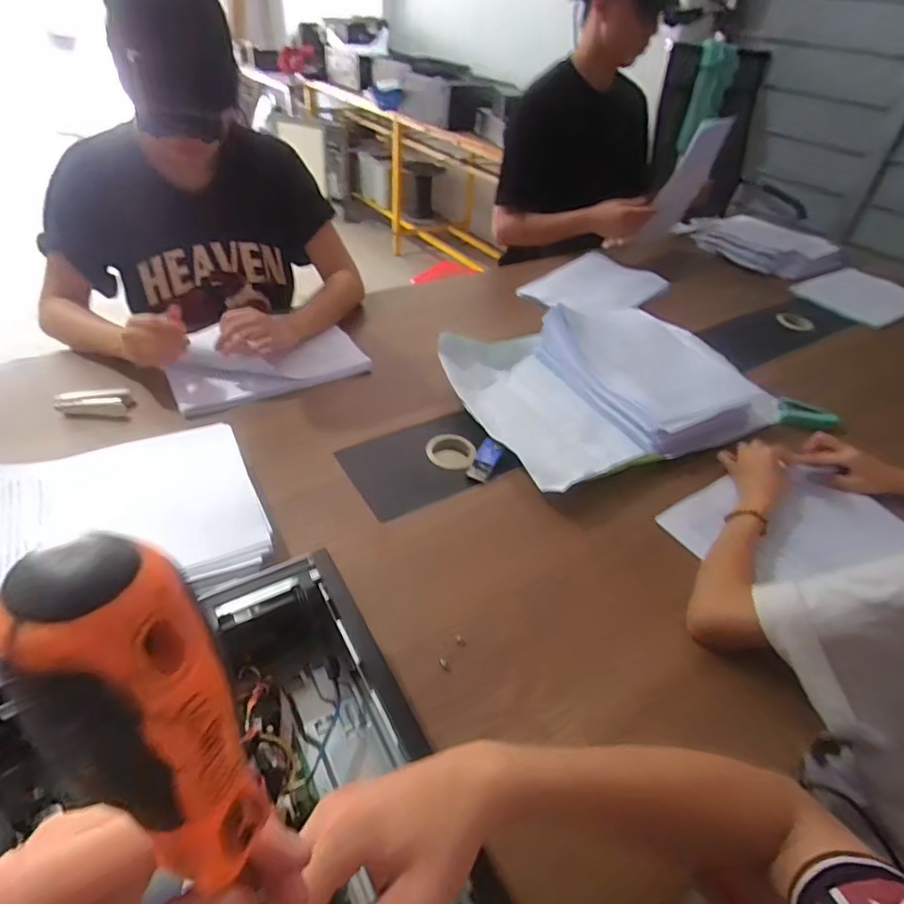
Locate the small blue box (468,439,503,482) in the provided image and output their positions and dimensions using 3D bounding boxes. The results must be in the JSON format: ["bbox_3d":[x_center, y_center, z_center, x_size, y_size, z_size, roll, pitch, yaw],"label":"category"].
[{"bbox_3d":[0.048,0.009,0.754,0.032,0.014,0.072,19,43,16],"label":"small blue box"}]

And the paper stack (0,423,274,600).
[{"bbox_3d":[-0.365,0.076,0.549,0.316,0.043,0.240,-18,46,-24],"label":"paper stack"}]

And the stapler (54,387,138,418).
[{"bbox_3d":[-0.497,-0.066,0.745,0.090,0.035,0.035,-14,44,-21],"label":"stapler"}]

